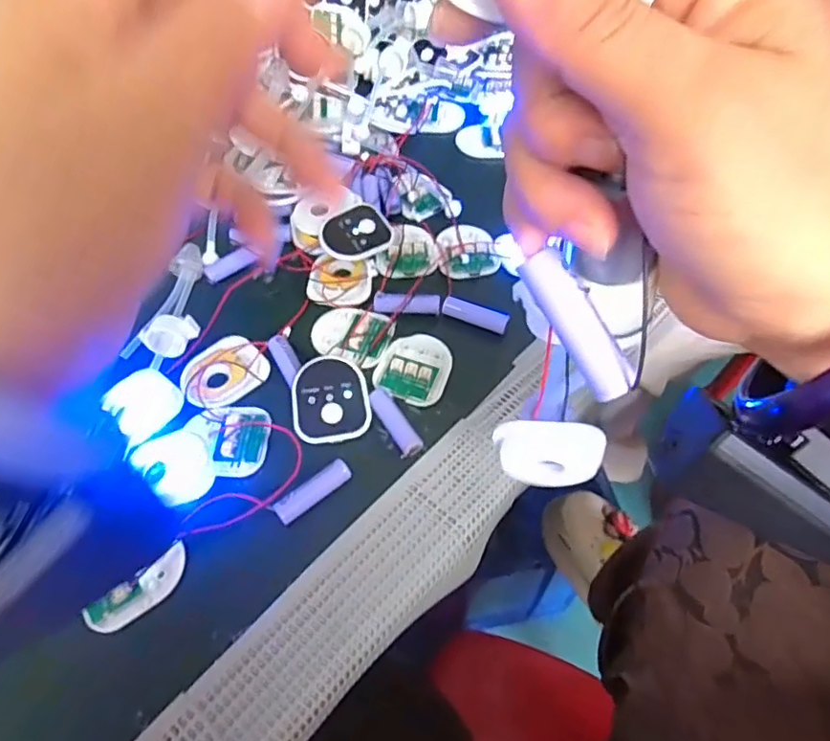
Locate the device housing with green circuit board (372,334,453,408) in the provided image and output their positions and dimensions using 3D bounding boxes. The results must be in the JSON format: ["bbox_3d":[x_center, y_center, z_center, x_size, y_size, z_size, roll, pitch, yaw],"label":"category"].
[{"bbox_3d":[0.000,-0.004,0.409,0.049,0.010,0.057,15,56,13],"label":"device housing with green circuit board"}]

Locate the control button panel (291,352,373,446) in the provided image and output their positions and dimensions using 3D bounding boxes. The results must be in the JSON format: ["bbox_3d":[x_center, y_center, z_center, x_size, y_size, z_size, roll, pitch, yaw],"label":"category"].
[{"bbox_3d":[-0.055,0.019,0.387,0.050,0.007,0.059,-4,71,-3],"label":"control button panel"}]

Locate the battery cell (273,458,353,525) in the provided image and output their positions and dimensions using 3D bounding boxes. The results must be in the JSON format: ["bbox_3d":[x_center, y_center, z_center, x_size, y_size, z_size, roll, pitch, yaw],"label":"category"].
[{"bbox_3d":[-0.062,0.073,0.353,0.050,0.010,0.012,-35,60,-21],"label":"battery cell"}]

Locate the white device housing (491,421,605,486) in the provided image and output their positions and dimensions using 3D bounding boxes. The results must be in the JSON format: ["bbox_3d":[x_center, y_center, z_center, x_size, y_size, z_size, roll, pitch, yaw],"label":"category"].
[{"bbox_3d":[0.062,0.039,0.270,0.048,0.044,0.009,7,55,8],"label":"white device housing"}]

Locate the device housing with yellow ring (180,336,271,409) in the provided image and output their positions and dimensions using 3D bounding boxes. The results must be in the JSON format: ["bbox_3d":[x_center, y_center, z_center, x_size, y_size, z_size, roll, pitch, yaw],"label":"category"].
[{"bbox_3d":[-0.135,0.000,0.406,0.058,0.008,0.046,-36,60,-21],"label":"device housing with yellow ring"}]

